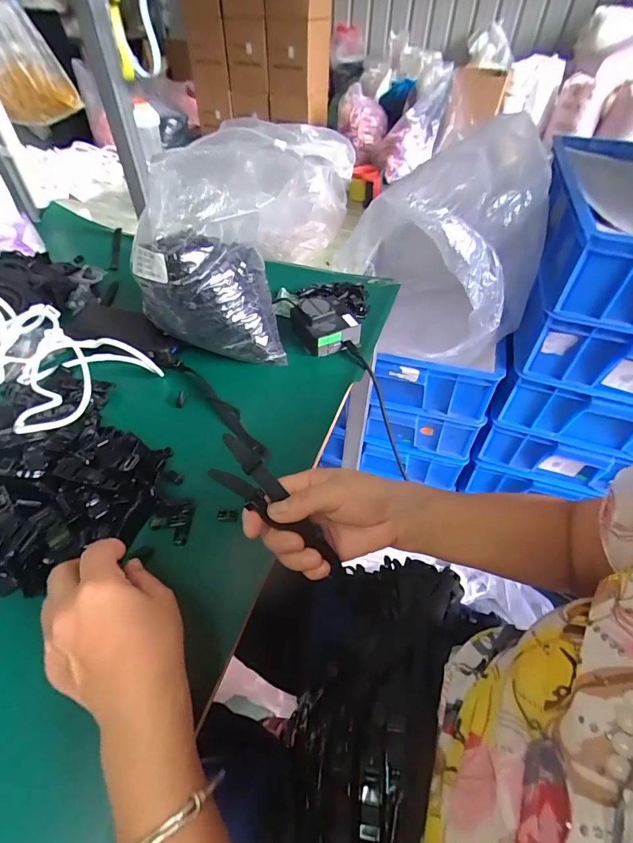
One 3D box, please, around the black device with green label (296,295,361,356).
[{"bbox_3d":[0.016,-0.135,0.547,0.080,0.054,0.078,-19,51,-18],"label":"black device with green label"}]

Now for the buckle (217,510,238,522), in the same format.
[{"bbox_3d":[-0.082,0.087,0.369,0.018,0.006,0.009,3,48,2],"label":"buckle"}]

